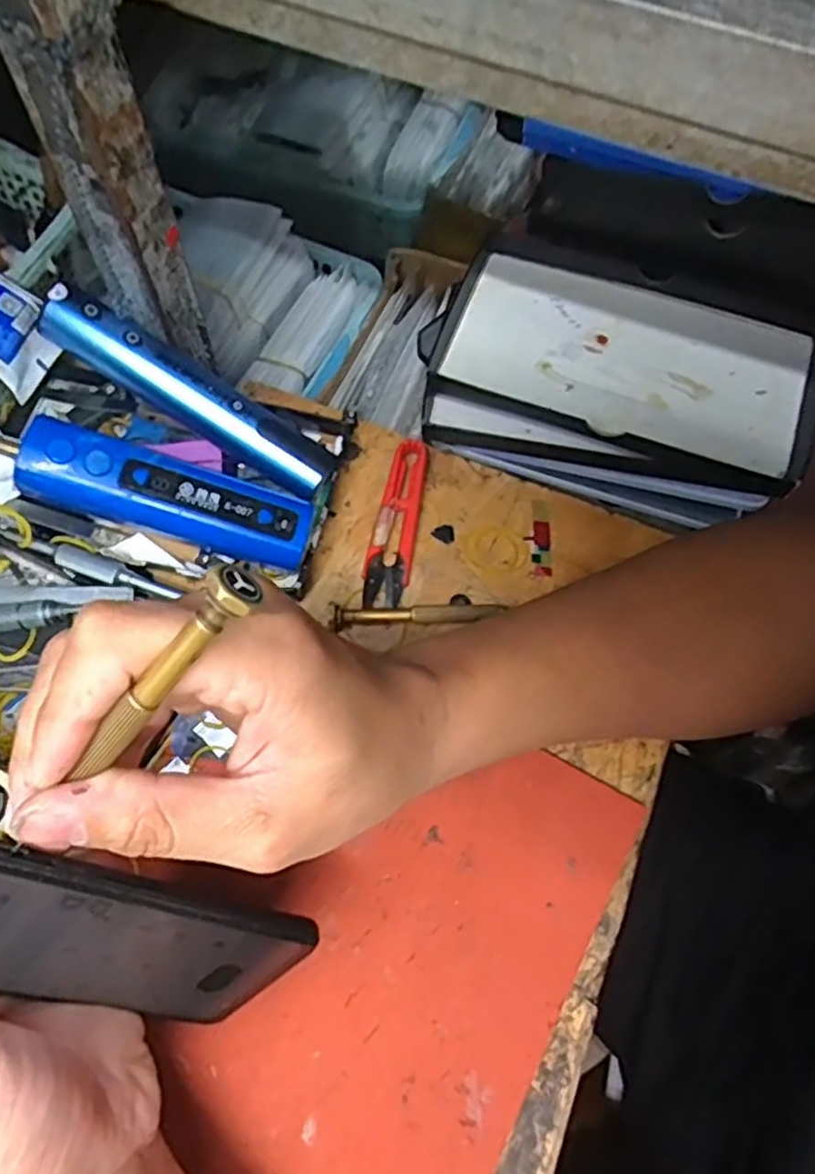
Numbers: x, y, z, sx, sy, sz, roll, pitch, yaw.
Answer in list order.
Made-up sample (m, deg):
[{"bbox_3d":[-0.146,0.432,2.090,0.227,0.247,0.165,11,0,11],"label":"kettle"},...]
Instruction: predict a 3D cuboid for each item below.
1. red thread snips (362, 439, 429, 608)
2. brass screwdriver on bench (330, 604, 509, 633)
[{"bbox_3d":[-0.006,-0.036,0.385,0.024,0.008,0.095,8,67,1],"label":"red thread snips"},{"bbox_3d":[0.006,0.013,0.364,0.086,0.009,0.012,-5,68,-5],"label":"brass screwdriver on bench"}]

